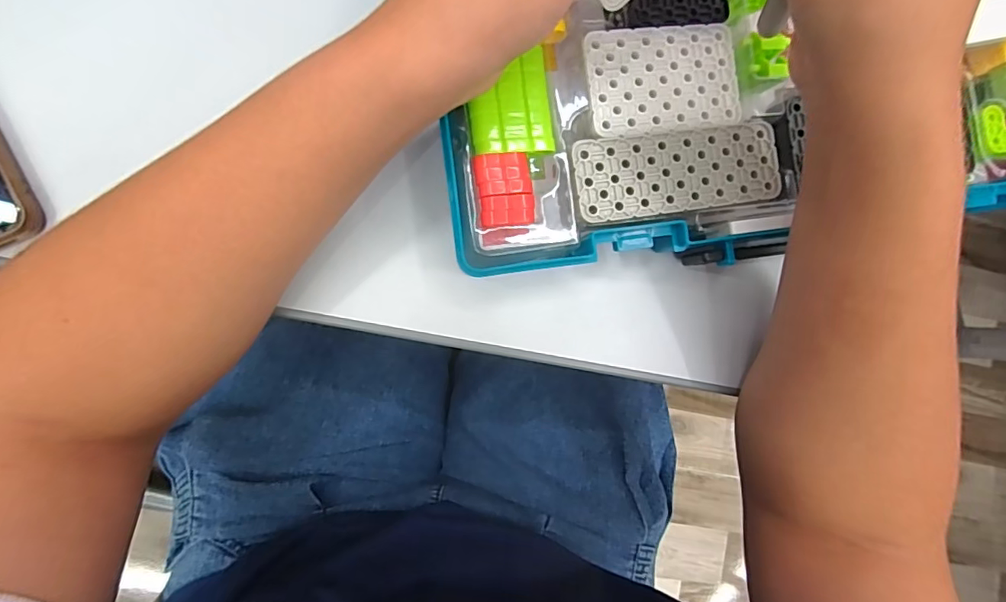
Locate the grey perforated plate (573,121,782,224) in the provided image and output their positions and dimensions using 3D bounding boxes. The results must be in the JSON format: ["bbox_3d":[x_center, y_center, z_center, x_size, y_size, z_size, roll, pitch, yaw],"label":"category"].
[{"bbox_3d":[0.083,-0.061,0.232,0.099,0.004,0.038,-9,89,-9],"label":"grey perforated plate"}]

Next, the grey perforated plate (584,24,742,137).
[{"bbox_3d":[0.078,-0.107,0.238,0.075,0.004,0.048,-8,89,-9],"label":"grey perforated plate"}]

